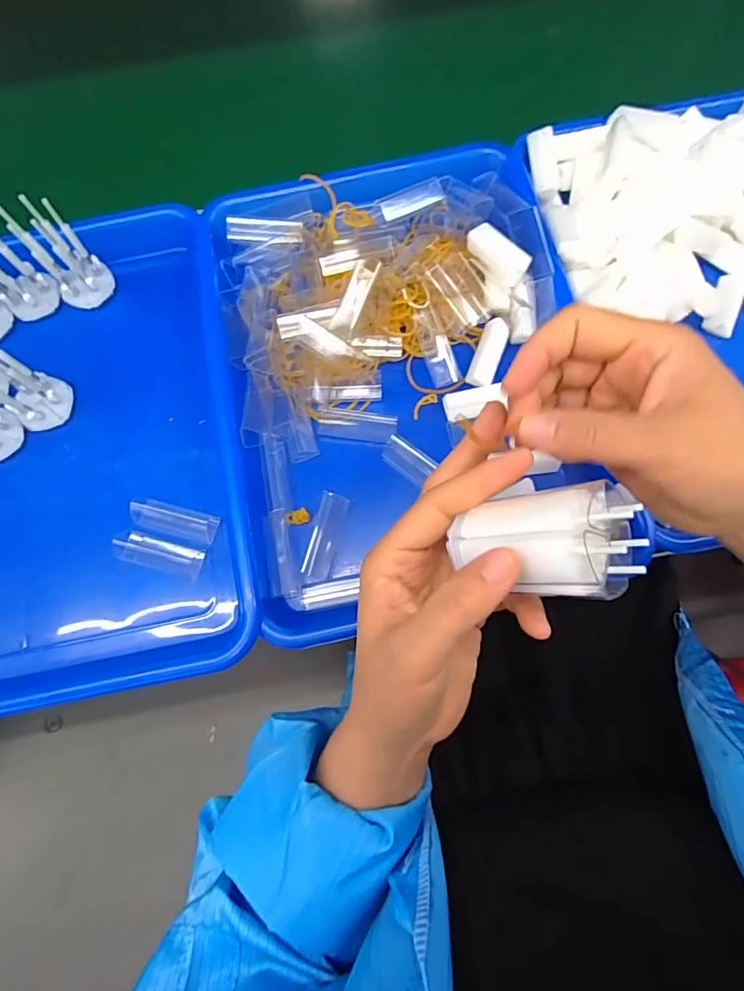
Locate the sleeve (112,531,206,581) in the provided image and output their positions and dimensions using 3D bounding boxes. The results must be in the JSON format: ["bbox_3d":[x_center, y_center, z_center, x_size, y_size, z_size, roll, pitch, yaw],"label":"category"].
[{"bbox_3d":[-0.136,0.038,0.316,0.055,0.010,0.019,13,76,5],"label":"sleeve"}]

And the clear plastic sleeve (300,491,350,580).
[{"bbox_3d":[-0.030,0.027,0.325,0.017,0.015,0.055,13,76,5],"label":"clear plastic sleeve"}]

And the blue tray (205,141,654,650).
[{"bbox_3d":[0.022,-0.089,0.346,0.235,0.048,0.325,-12,76,-1],"label":"blue tray"}]

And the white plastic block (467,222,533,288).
[{"bbox_3d":[0.086,-0.165,0.341,0.017,0.019,0.046,-42,78,-9],"label":"white plastic block"}]

